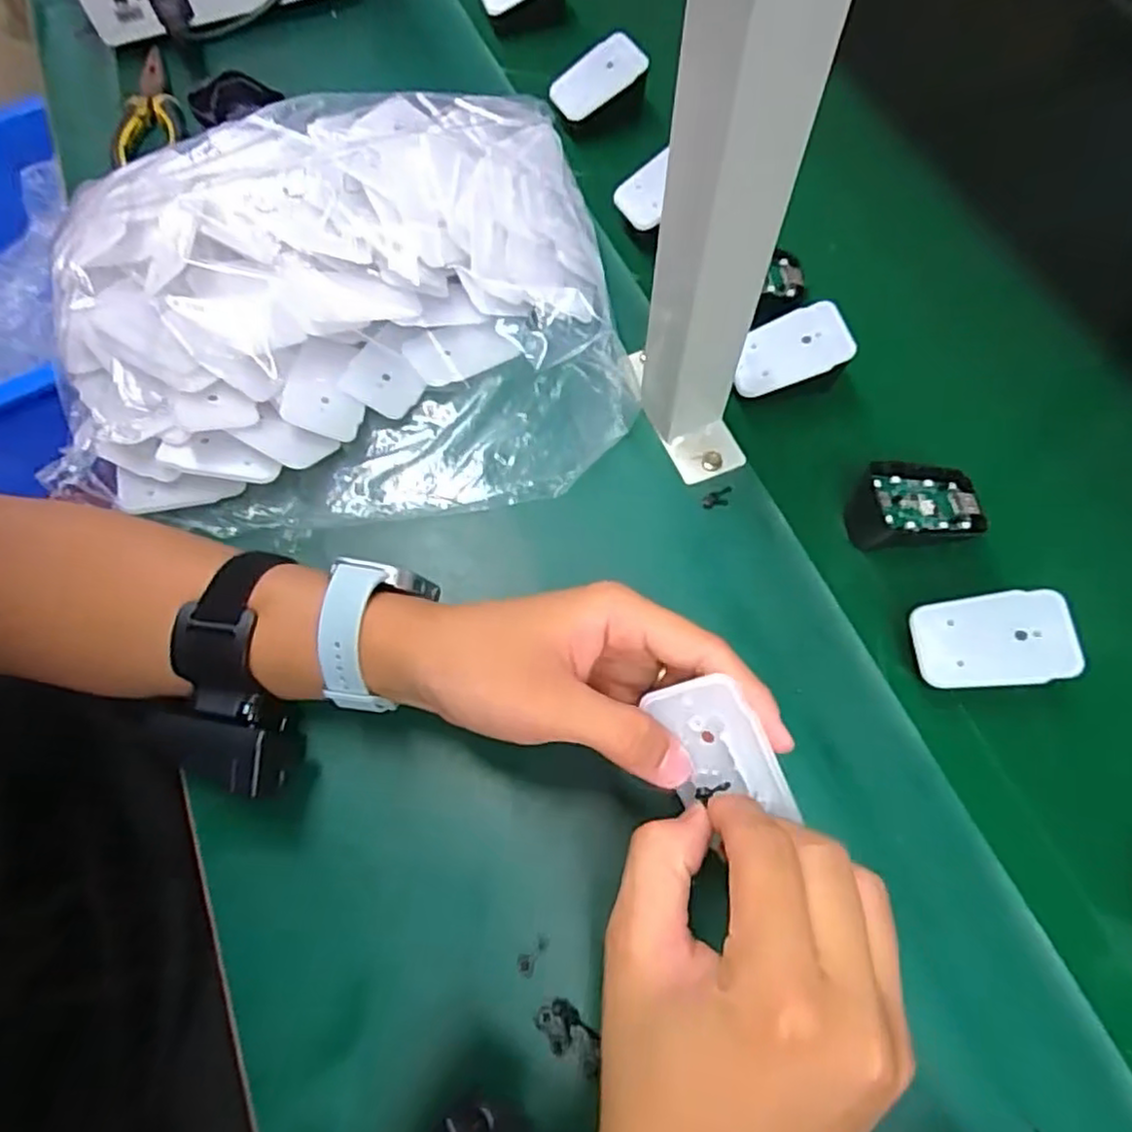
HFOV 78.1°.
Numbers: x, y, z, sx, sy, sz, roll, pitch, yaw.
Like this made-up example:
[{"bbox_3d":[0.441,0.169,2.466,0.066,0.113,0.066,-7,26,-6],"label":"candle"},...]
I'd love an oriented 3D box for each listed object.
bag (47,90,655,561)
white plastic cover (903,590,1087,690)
[{"bbox_3d":[-0.139,-0.161,0.416,0.322,0.089,0.269,-11,67,-2],"label":"bag"},{"bbox_3d":[0.209,0.036,0.341,0.068,0.004,0.044,-8,71,18],"label":"white plastic cover"}]

